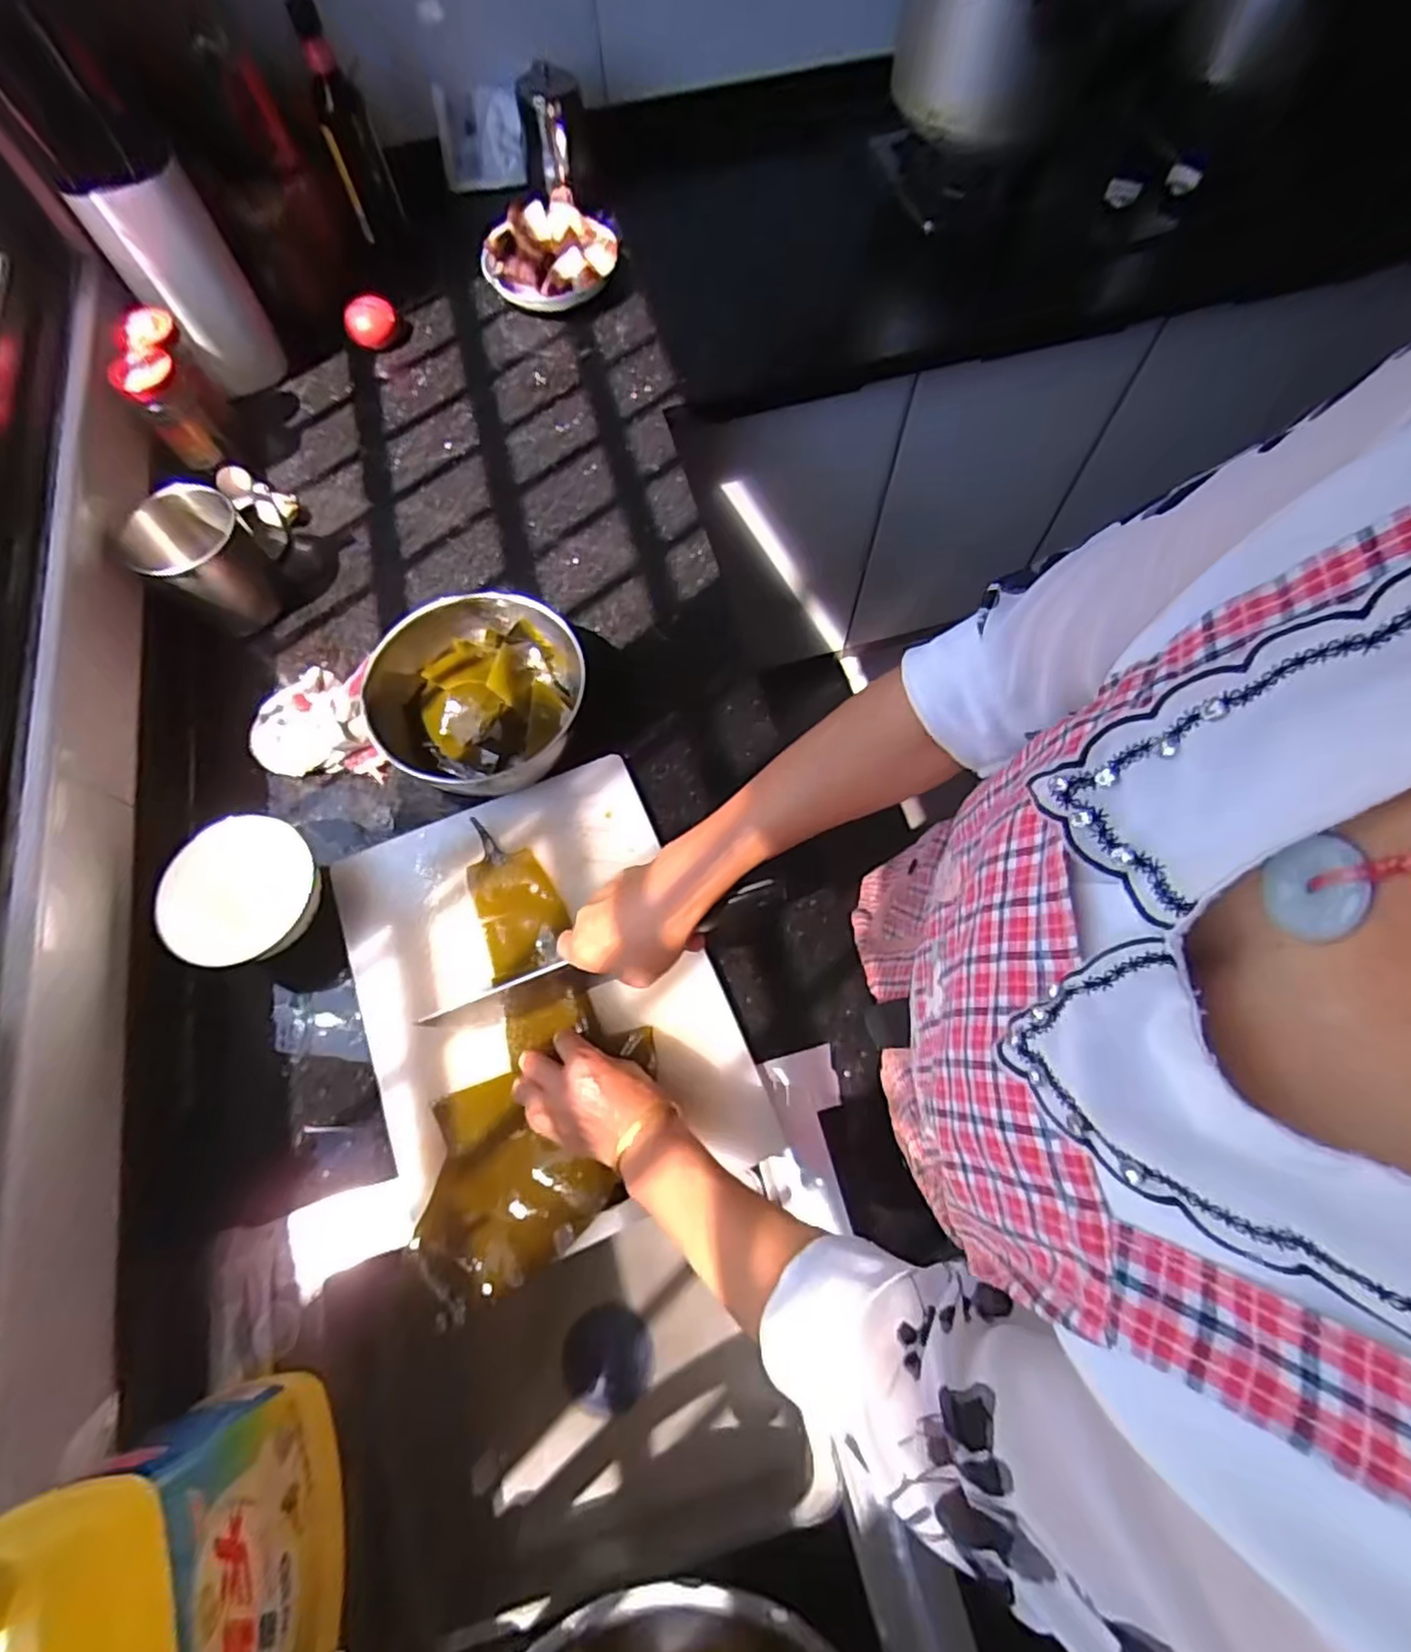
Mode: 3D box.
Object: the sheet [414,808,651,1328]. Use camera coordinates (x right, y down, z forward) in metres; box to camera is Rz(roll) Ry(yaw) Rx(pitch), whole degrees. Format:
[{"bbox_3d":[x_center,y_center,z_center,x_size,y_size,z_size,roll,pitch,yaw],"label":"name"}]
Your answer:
[{"bbox_3d":[-0.133,0.184,0.579,0.166,0.022,0.356,1,69,0],"label":"sheet"}]

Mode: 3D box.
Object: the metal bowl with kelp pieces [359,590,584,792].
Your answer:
[{"bbox_3d":[-0.233,-0.126,0.686,0.218,0.081,0.198,16,69,7],"label":"metal bowl with kelp pieces"}]

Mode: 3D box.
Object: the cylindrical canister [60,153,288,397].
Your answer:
[{"bbox_3d":[-0.613,-0.645,0.824,0.119,0.209,0.096,-30,71,-11],"label":"cylindrical canister"}]

